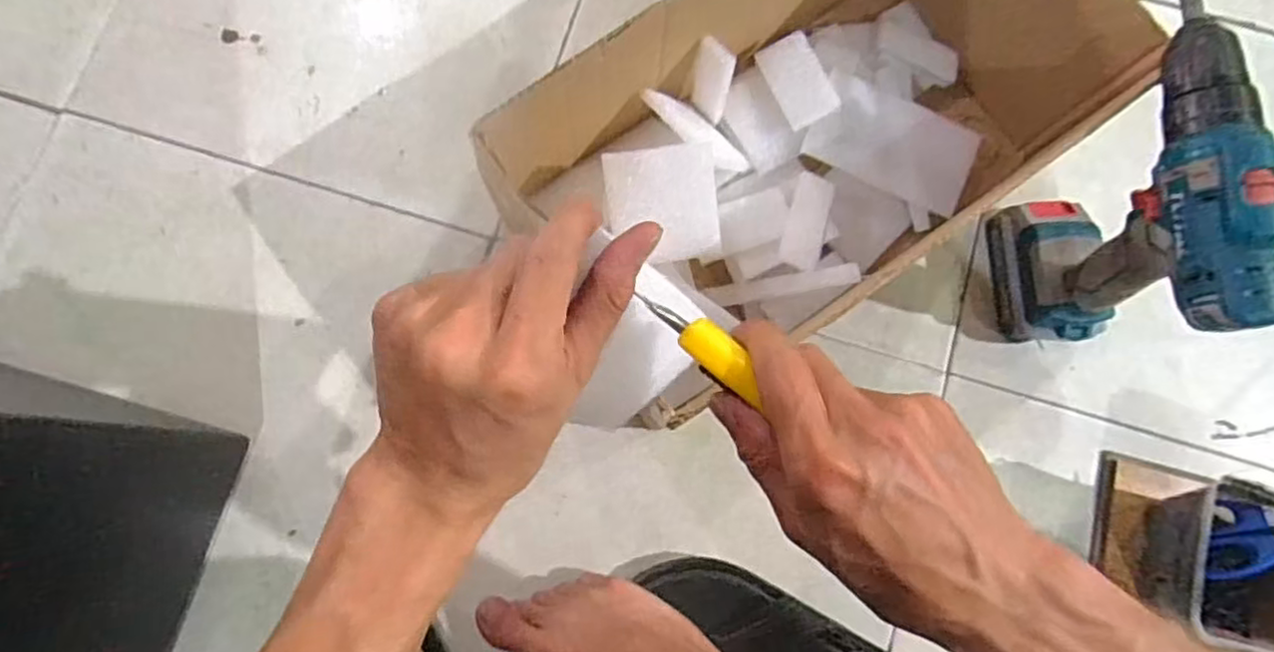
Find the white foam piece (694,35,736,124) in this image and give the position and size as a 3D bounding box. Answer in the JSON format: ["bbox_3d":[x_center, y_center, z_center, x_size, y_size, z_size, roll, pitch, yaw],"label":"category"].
[{"bbox_3d":[0.059,-0.191,0.543,0.031,0.072,0.008,32,59,13],"label":"white foam piece"}]

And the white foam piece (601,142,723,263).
[{"bbox_3d":[0.020,-0.088,0.510,0.079,0.009,0.084,-8,109,-2],"label":"white foam piece"}]

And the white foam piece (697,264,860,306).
[{"bbox_3d":[0.117,-0.032,0.565,0.124,0.006,0.017,-9,80,19],"label":"white foam piece"}]

